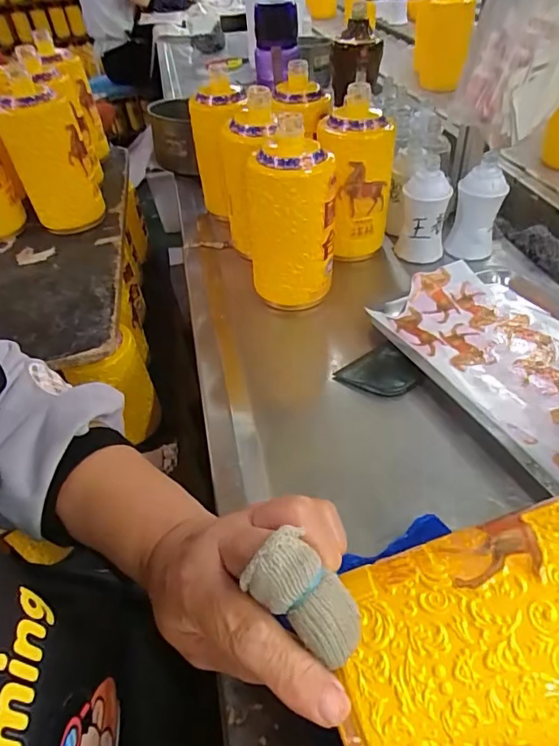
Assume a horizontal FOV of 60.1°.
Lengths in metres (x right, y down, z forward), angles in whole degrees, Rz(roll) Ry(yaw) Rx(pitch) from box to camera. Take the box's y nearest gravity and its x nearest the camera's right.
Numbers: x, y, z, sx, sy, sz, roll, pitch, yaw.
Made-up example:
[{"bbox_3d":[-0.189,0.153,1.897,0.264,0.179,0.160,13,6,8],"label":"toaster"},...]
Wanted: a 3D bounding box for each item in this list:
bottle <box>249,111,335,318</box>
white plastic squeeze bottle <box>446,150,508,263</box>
[{"bbox_3d":[0.013,-0.158,0.506,0.090,0.161,0.076,2,46,9],"label":"bottle"},{"bbox_3d":[0.242,-0.195,0.588,0.053,0.108,0.048,-14,46,-7],"label":"white plastic squeeze bottle"}]

